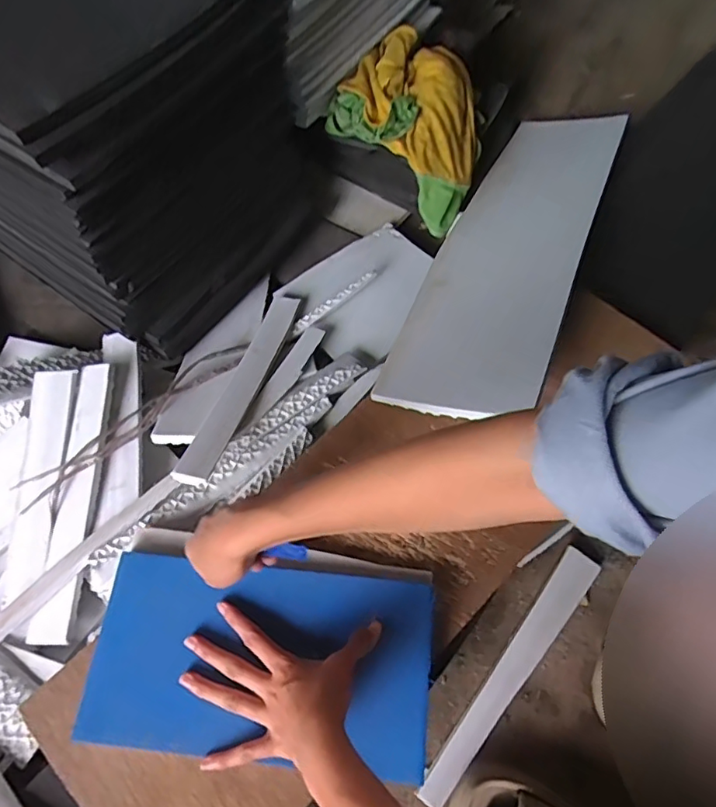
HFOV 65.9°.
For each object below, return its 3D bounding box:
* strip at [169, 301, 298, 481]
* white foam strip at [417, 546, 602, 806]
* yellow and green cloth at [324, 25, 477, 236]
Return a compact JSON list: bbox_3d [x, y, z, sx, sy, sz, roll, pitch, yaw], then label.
[{"bbox_3d":[-0.126,-0.028,0.619,0.040,0.019,0.283,14,50,7],"label":"strip"},{"bbox_3d":[0.156,0.266,0.552,0.036,0.016,0.283,36,69,16],"label":"white foam strip"},{"bbox_3d":[0.092,-0.373,0.735,0.221,0.066,0.187,44,81,-18],"label":"yellow and green cloth"}]

